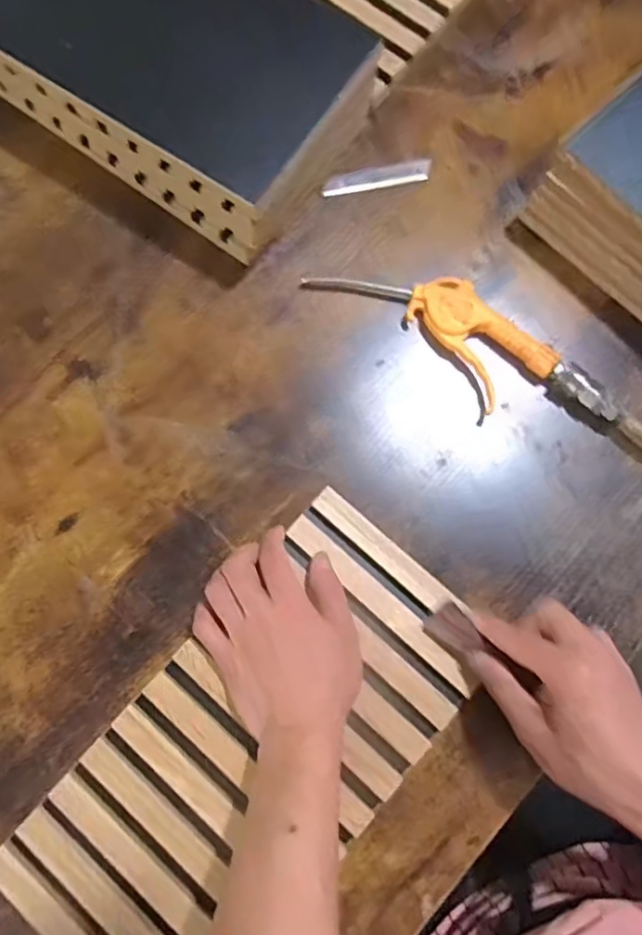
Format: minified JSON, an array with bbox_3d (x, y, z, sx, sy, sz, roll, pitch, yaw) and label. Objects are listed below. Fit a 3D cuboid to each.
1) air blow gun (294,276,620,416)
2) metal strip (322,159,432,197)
[{"bbox_3d":[0.119,-0.112,0.511,0.265,0.026,0.075,38,81,6],"label":"air blow gun"},{"bbox_3d":[0.052,-0.264,0.550,0.101,0.004,0.020,-11,80,-3],"label":"metal strip"}]

